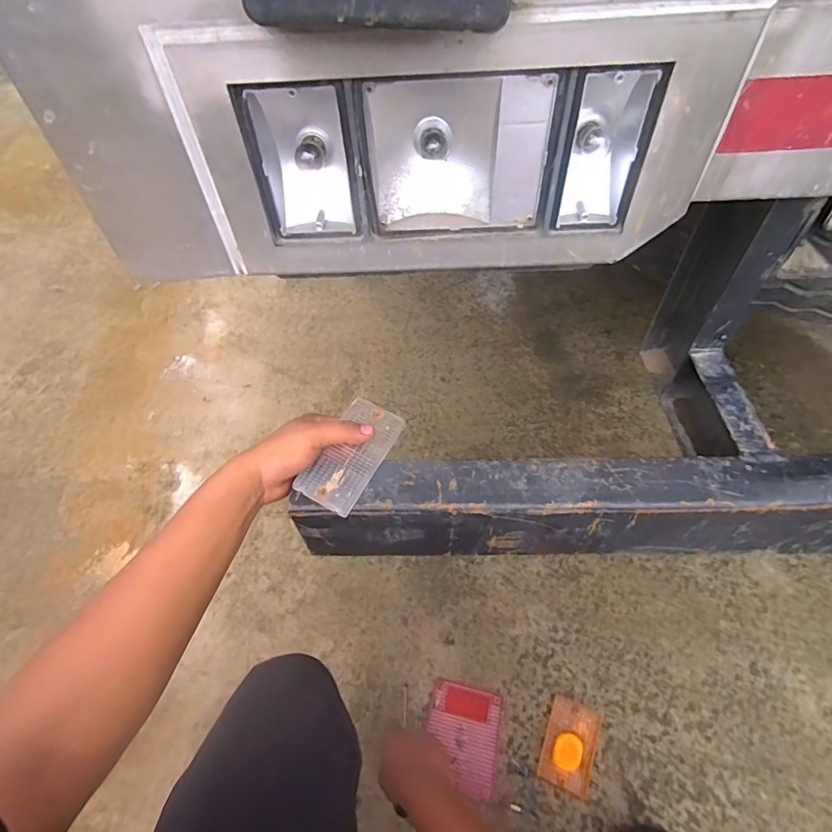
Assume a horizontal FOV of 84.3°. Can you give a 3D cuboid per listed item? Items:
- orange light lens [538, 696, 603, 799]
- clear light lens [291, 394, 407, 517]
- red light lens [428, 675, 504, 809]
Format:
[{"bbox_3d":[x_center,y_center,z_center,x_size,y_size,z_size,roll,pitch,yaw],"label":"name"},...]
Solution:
[{"bbox_3d":[0.252,0.535,0.746,0.077,0.011,0.119,20,58,17],"label":"orange light lens"},{"bbox_3d":[-0.065,0.040,0.474,0.059,0.020,0.119,23,63,19],"label":"clear light lens"},{"bbox_3d":[0.078,0.525,0.759,0.116,0.012,0.143,11,55,11],"label":"red light lens"}]

